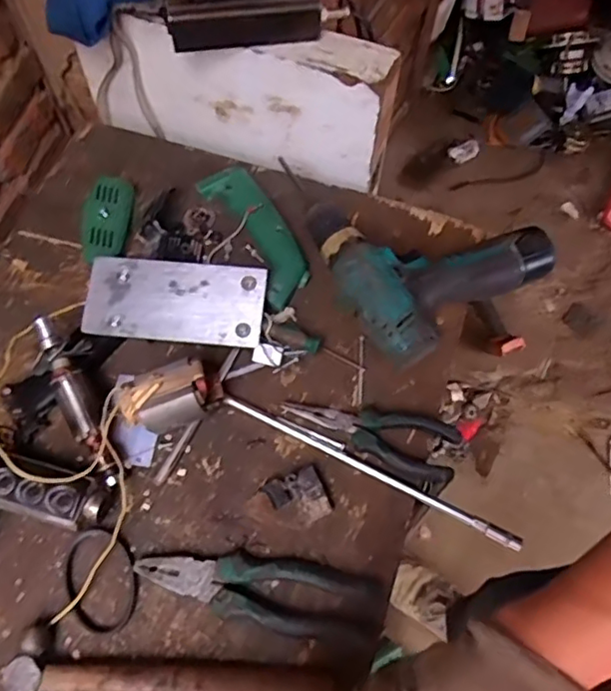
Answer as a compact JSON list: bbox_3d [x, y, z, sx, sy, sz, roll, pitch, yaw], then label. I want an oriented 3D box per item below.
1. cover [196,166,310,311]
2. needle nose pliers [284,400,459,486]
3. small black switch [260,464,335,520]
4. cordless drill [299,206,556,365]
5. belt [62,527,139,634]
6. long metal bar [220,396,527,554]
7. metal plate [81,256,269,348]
[{"bbox_3d":[-0.049,-0.120,0.616,0.057,0.023,0.175,-27,68,-13],"label":"cover"},{"bbox_3d":[0.062,0.068,0.534,0.153,0.015,0.054,27,67,11],"label":"needle nose pliers"},{"bbox_3d":[-0.007,0.129,0.506,0.049,0.014,0.043,-22,67,-11],"label":"small black switch"},{"bbox_3d":[0.112,-0.091,0.585,0.185,0.052,0.173,-31,69,-14],"label":"cordless drill"},{"bbox_3d":[-0.163,0.187,0.479,0.056,0.008,0.079,-32,71,-13],"label":"belt"},{"bbox_3d":[0.052,0.105,0.516,0.277,0.009,0.011,25,67,11],"label":"long metal bar"},{"bbox_3d":[-0.122,-0.043,0.559,0.164,0.008,0.078,5,75,4],"label":"metal plate"}]

